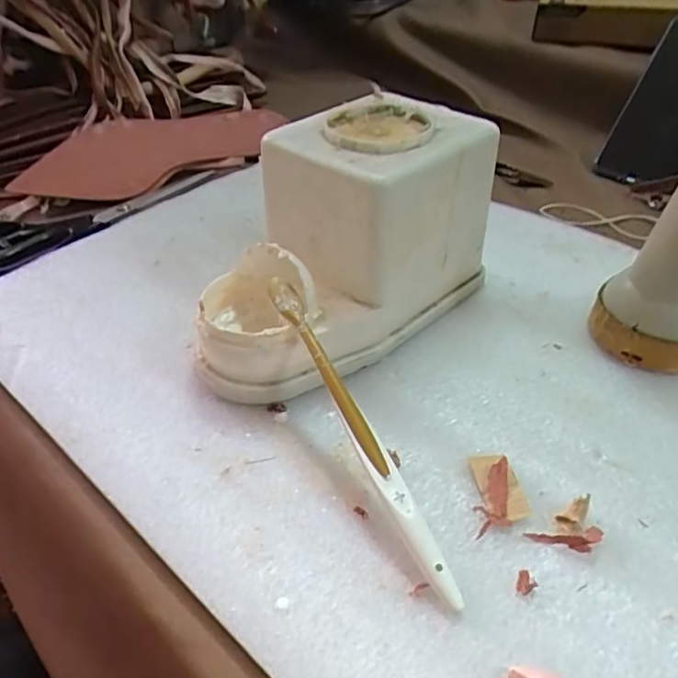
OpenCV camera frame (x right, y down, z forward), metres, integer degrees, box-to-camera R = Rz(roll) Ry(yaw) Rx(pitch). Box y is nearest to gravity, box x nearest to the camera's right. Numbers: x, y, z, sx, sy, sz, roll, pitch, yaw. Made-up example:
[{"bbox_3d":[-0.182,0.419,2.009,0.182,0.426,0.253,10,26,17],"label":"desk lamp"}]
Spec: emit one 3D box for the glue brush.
[{"bbox_3d":[0.007,0.040,0.287,0.014,0.009,0.184,-19,62,-21],"label":"glue brush"}]

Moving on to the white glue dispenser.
[{"bbox_3d":[-0.005,-0.059,0.358,0.197,0.110,0.109,-34,51,-30],"label":"white glue dispenser"}]

